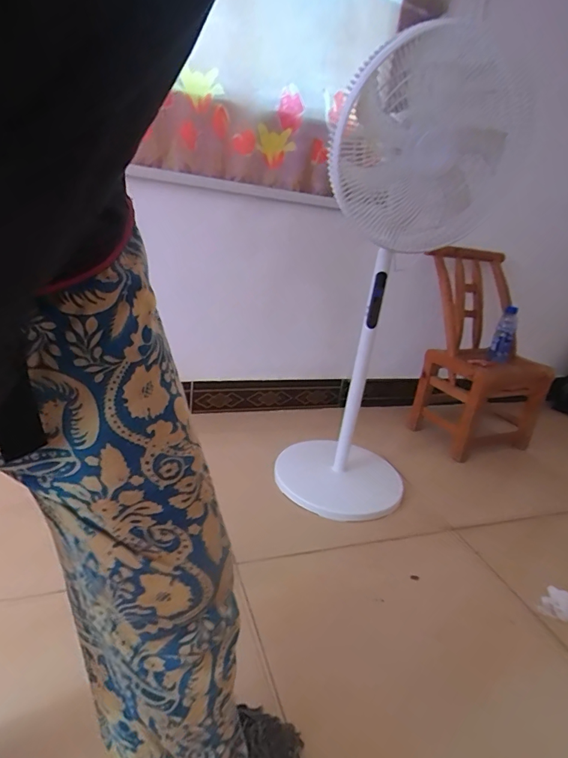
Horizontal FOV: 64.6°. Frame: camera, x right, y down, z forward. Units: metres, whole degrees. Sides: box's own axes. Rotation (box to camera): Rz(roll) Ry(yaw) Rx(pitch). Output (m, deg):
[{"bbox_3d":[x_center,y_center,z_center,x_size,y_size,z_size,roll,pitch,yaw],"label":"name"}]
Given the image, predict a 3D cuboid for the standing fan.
[{"bbox_3d":[0.215,-0.166,1.184,0.344,1.078,0.369,4,16,-7],"label":"standing fan"}]

